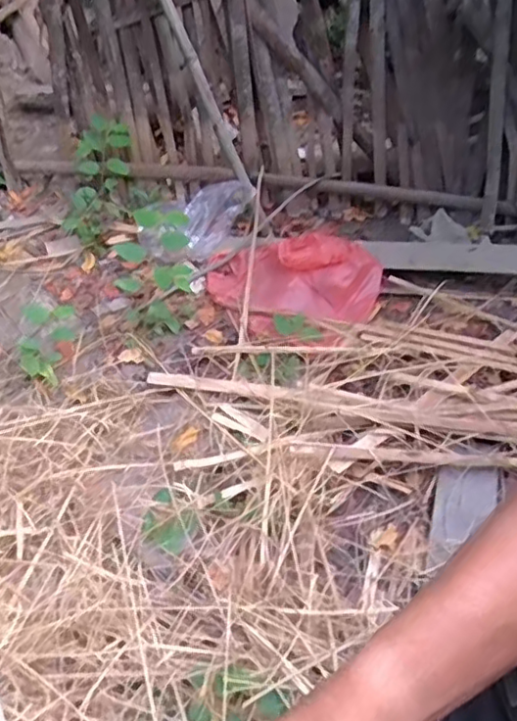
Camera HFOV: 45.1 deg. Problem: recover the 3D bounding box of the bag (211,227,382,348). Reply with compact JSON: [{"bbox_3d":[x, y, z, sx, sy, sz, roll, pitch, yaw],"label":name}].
[{"bbox_3d":[0.069,-0.186,1.403,0.403,0.116,0.282,5,38,10],"label":"bag"}]

